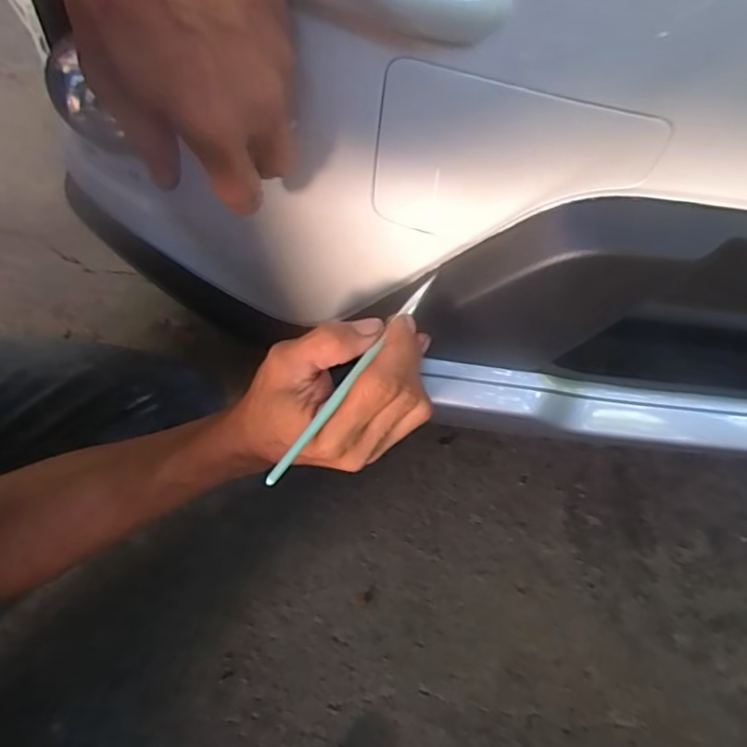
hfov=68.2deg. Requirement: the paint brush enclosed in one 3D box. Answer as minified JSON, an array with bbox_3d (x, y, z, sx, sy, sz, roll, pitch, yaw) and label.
[{"bbox_3d":[-0.009,-0.001,0.296,0.009,0.013,0.149,29,63,17],"label":"paint brush"}]

